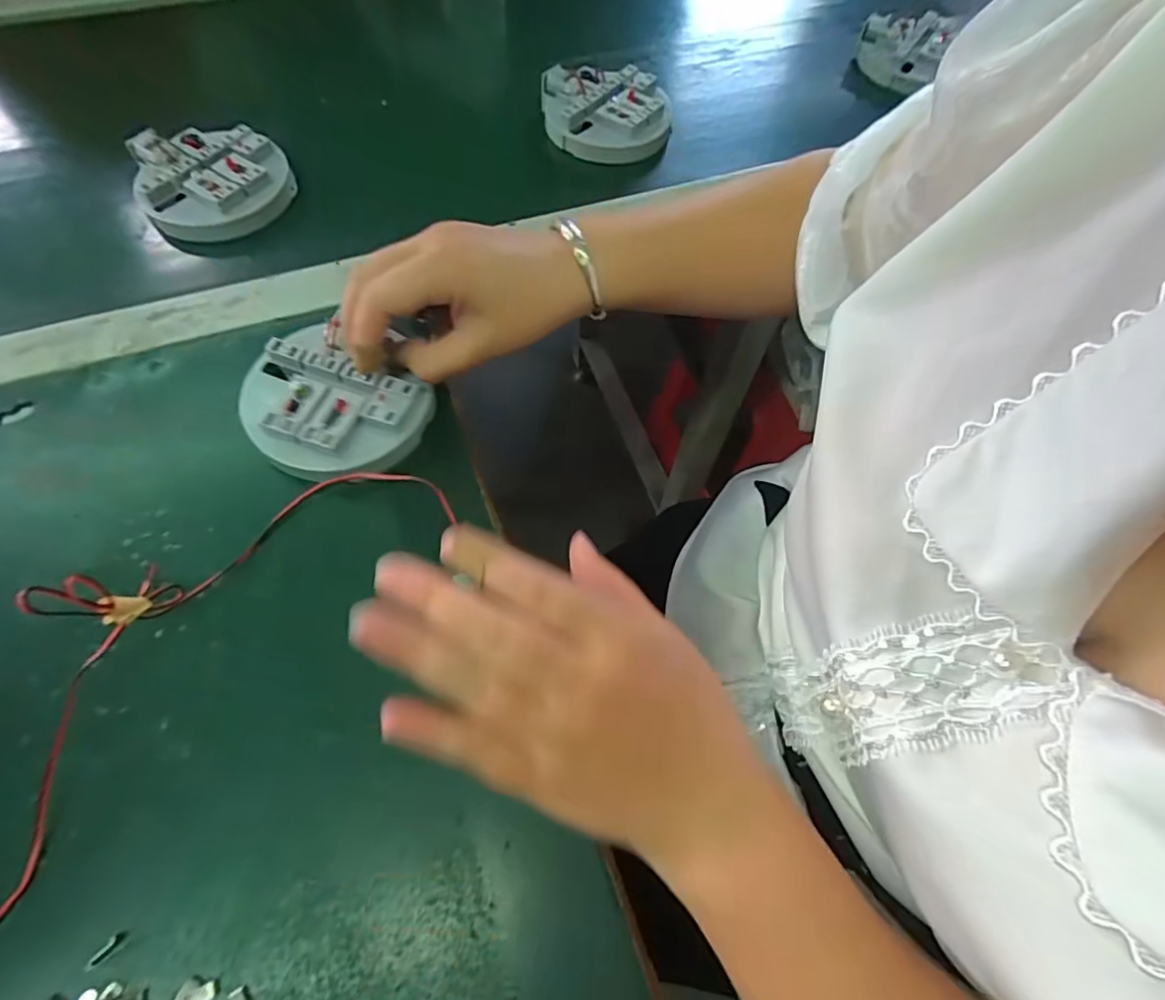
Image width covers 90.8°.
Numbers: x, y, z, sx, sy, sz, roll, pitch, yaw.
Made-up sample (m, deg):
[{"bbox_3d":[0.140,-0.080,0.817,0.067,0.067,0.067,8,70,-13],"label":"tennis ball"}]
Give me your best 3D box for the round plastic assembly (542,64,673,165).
[{"bbox_3d":[0.020,-0.317,0.468,0.097,0.027,0.090,1,64,-2],"label":"round plastic assembly"}]

